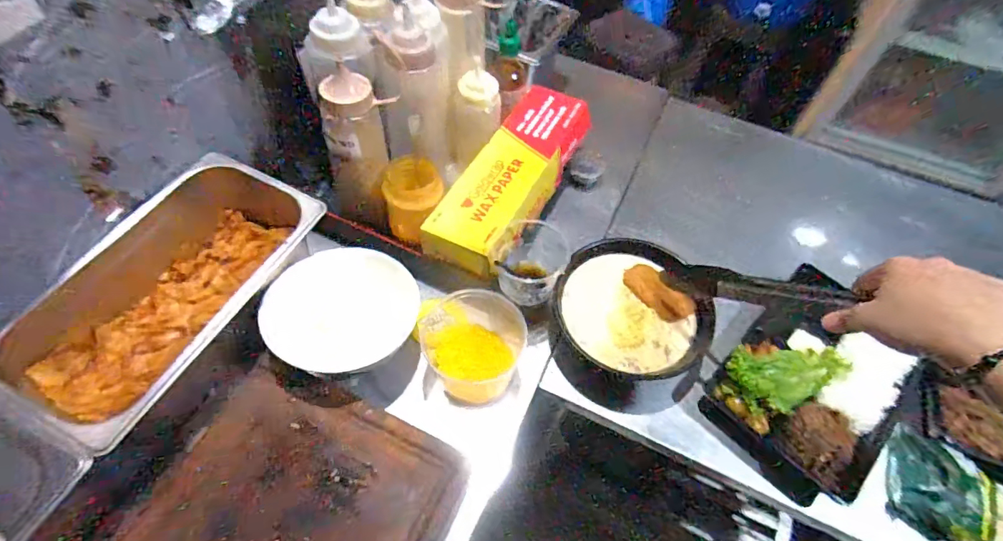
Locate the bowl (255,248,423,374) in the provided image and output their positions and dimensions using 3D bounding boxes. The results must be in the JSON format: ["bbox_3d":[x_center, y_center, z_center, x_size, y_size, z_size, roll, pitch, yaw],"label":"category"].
[{"bbox_3d":[-0.188,0.044,0.579,0.136,0.061,0.171,40,63,20],"label":"bowl"}]

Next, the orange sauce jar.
[{"bbox_3d":[-0.116,-0.091,0.654,0.075,0.089,0.082,-3,57,-6],"label":"orange sauce jar"}]

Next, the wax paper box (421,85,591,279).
[{"bbox_3d":[0.020,-0.138,0.702,0.115,0.056,0.357,25,58,12],"label":"wax paper box"}]

